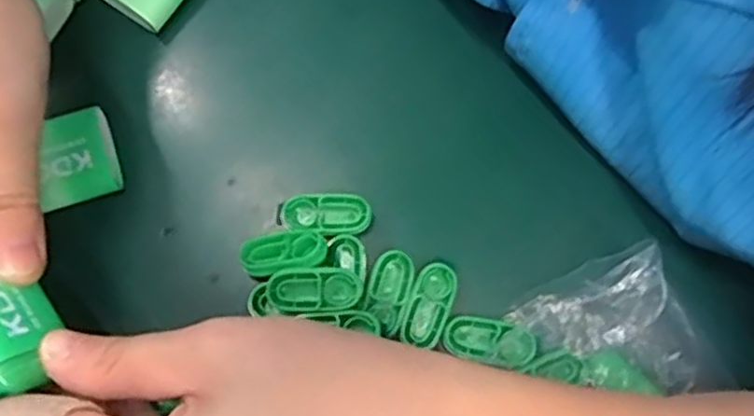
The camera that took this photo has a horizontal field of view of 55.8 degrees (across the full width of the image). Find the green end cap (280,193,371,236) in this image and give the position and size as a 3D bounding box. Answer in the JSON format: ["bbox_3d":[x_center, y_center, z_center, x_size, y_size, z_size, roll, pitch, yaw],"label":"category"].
[{"bbox_3d":[-0.020,0.003,0.276,0.034,0.006,0.016,-1,78,0],"label":"green end cap"}]

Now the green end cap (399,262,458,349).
[{"bbox_3d":[0.020,0.036,0.270,0.015,0.005,0.030,20,79,4],"label":"green end cap"}]

